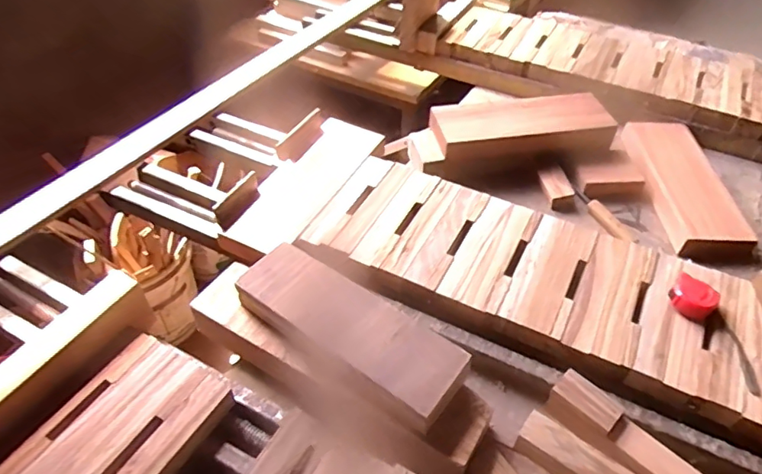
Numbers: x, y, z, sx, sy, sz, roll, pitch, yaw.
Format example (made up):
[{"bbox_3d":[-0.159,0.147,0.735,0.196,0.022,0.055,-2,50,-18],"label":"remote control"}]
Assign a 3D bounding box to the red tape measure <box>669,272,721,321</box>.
[{"bbox_3d":[0.479,0.094,0.815,0.066,0.039,0.058,35,57,28],"label":"red tape measure"}]

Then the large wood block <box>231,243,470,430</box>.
[{"bbox_3d":[-0.052,0.132,0.780,0.357,0.049,0.120,29,54,25],"label":"large wood block"}]

